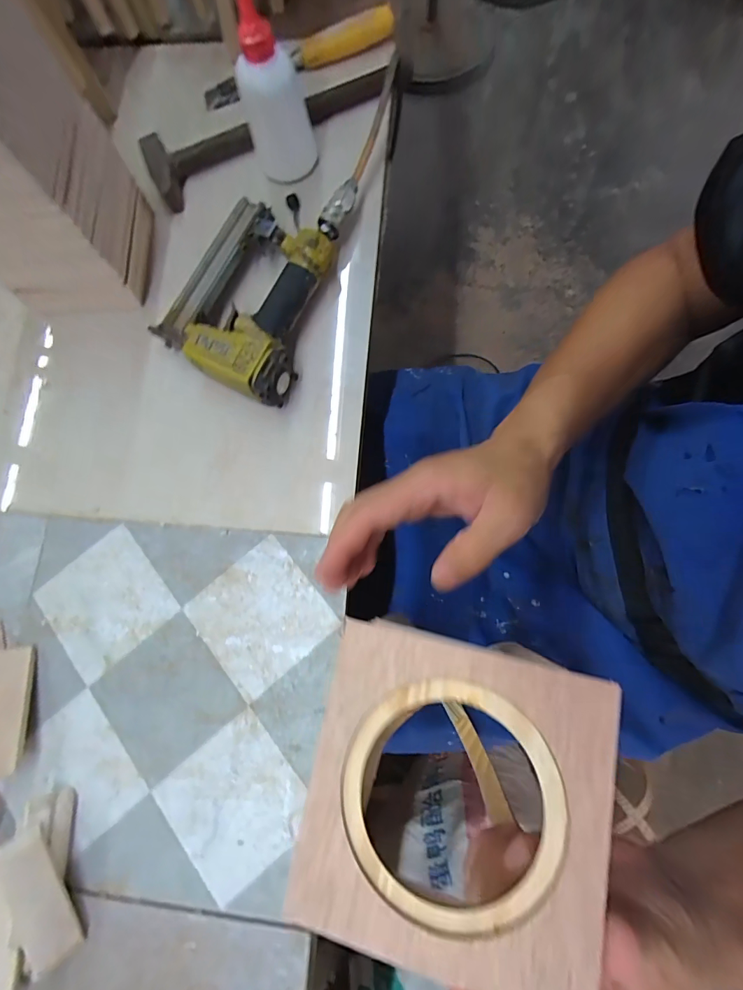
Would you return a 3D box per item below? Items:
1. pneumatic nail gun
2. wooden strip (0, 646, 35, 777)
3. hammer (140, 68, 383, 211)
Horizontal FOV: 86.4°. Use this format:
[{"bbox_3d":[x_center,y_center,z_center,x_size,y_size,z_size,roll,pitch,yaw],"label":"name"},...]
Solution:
[{"bbox_3d":[-0.121,-0.215,0.398,0.144,0.056,0.239,16,80,6],"label":"pneumatic nail gun"},{"bbox_3d":[-0.312,0.183,0.339,0.028,0.007,0.097,1,65,-27],"label":"wooden strip"},{"bbox_3d":[-0.113,-0.431,0.459,0.298,0.030,0.085,-26,79,-4],"label":"hammer"}]

